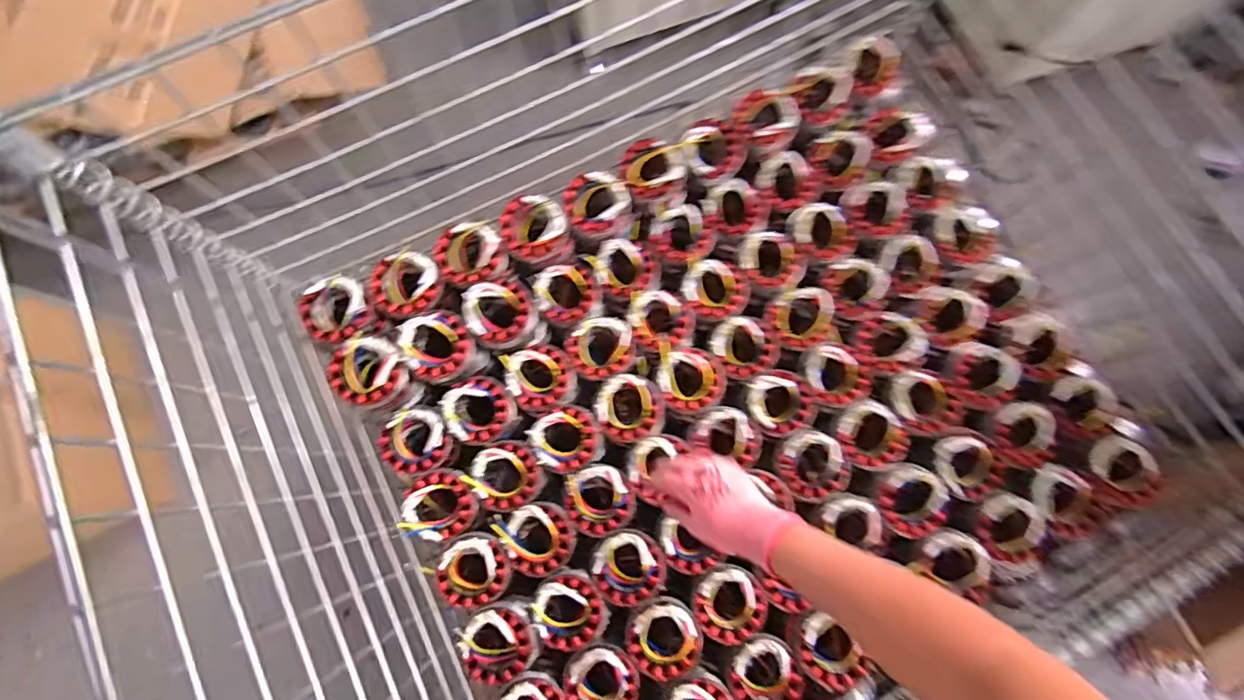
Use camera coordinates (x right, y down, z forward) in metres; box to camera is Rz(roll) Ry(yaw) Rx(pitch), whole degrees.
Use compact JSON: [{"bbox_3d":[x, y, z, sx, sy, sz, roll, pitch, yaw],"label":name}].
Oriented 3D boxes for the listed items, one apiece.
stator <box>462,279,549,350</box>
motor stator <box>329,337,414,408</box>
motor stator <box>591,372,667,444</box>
[{"bbox_3d":[-0.154,-0.045,0.732,0.089,0.068,0.085,0,77,-1],"label":"stator"},{"bbox_3d":[-0.313,0.032,0.717,0.080,0.084,0.082,32,78,6],"label":"motor stator"},{"bbox_3d":[0.010,0.079,0.746,0.091,0.050,0.091,-12,77,-4],"label":"motor stator"}]

